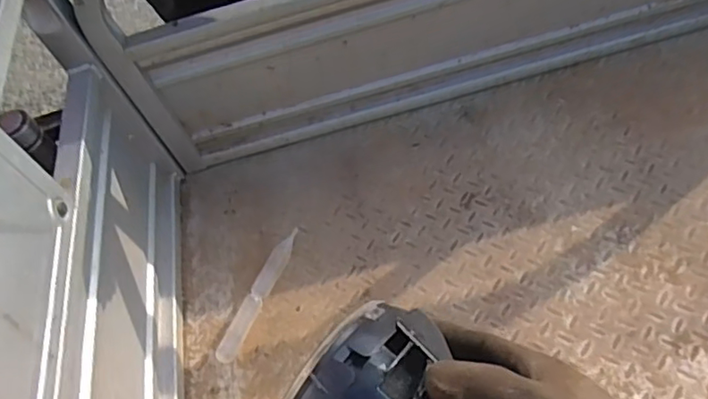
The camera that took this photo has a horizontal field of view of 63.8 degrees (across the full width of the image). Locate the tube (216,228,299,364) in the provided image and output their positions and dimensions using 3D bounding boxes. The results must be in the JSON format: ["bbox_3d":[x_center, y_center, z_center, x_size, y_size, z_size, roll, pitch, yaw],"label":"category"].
[{"bbox_3d":[-0.149,0.150,0.906,0.034,0.022,0.235,16,61,21],"label":"tube"}]

